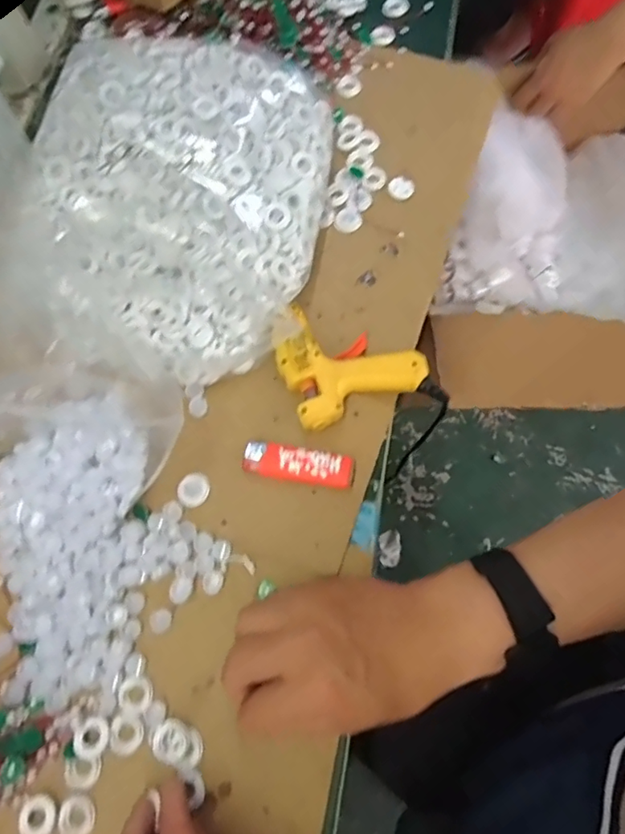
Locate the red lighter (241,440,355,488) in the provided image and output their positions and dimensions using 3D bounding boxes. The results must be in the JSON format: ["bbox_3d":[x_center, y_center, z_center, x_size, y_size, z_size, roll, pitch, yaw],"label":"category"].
[{"bbox_3d":[-0.011,0.036,0.401,0.083,0.010,0.025,11,73,5],"label":"red lighter"}]

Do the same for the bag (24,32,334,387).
[{"bbox_3d":[-0.112,-0.190,0.445,0.244,0.059,0.316,4,72,3],"label":"bag"}]

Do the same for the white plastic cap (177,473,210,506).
[{"bbox_3d":[-0.090,0.054,0.398,0.024,0.004,0.024,-1,72,2],"label":"white plastic cap"}]

